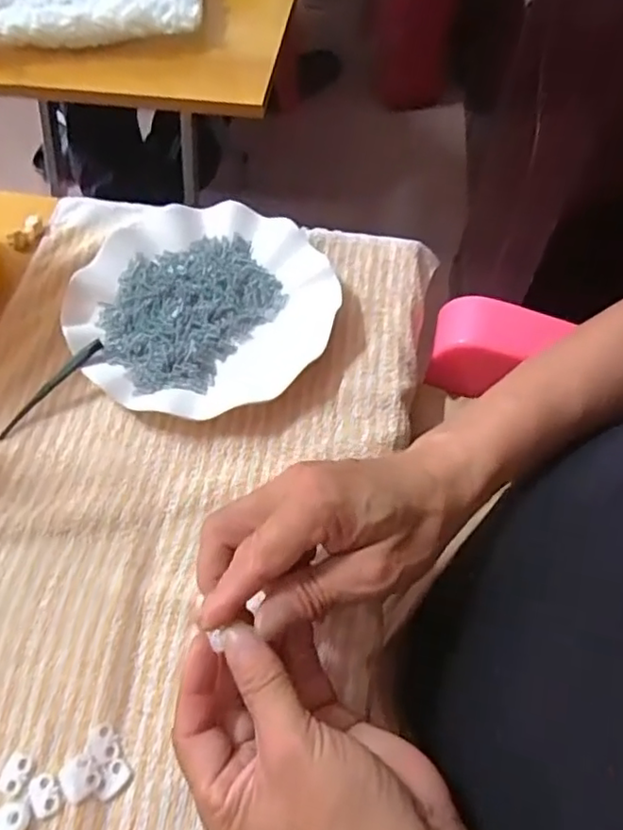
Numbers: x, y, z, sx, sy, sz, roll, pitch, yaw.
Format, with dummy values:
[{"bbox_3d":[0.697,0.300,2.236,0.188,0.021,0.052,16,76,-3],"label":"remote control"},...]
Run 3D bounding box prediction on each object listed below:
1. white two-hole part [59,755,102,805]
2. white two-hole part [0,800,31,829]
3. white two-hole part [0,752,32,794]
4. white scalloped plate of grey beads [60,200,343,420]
[{"bbox_3d":[-0.116,0.181,0.307,0.018,0.005,0.019,-33,66,-13],"label":"white two-hole part"},{"bbox_3d":[-0.147,0.198,0.298,0.022,0.006,0.016,-35,66,-14],"label":"white two-hole part"},{"bbox_3d":[-0.149,0.180,0.308,0.014,0.004,0.017,7,63,7],"label":"white two-hole part"},{"bbox_3d":[-0.076,-0.080,0.439,0.179,0.024,0.179,-1,63,2],"label":"white scalloped plate of grey beads"}]

